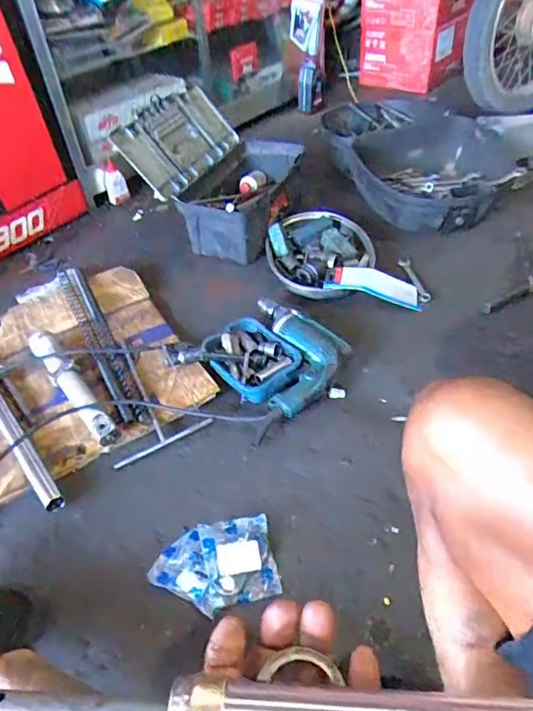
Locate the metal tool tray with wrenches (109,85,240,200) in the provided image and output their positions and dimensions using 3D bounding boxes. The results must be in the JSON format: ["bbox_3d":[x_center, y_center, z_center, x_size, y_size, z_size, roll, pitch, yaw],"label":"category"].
[{"bbox_3d":[-0.212,-0.532,1.263,0.034,0.195,0.329,-17,29,52],"label":"metal tool tray with wrenches"}]

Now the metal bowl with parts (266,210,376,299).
[{"bbox_3d":[0.121,-0.247,1.234,0.250,0.062,0.273,-3,42,2],"label":"metal bowl with parts"}]

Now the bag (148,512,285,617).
[{"bbox_3d":[-0.074,0.297,0.732,0.169,0.030,0.113,-10,44,-8],"label":"bag"}]

